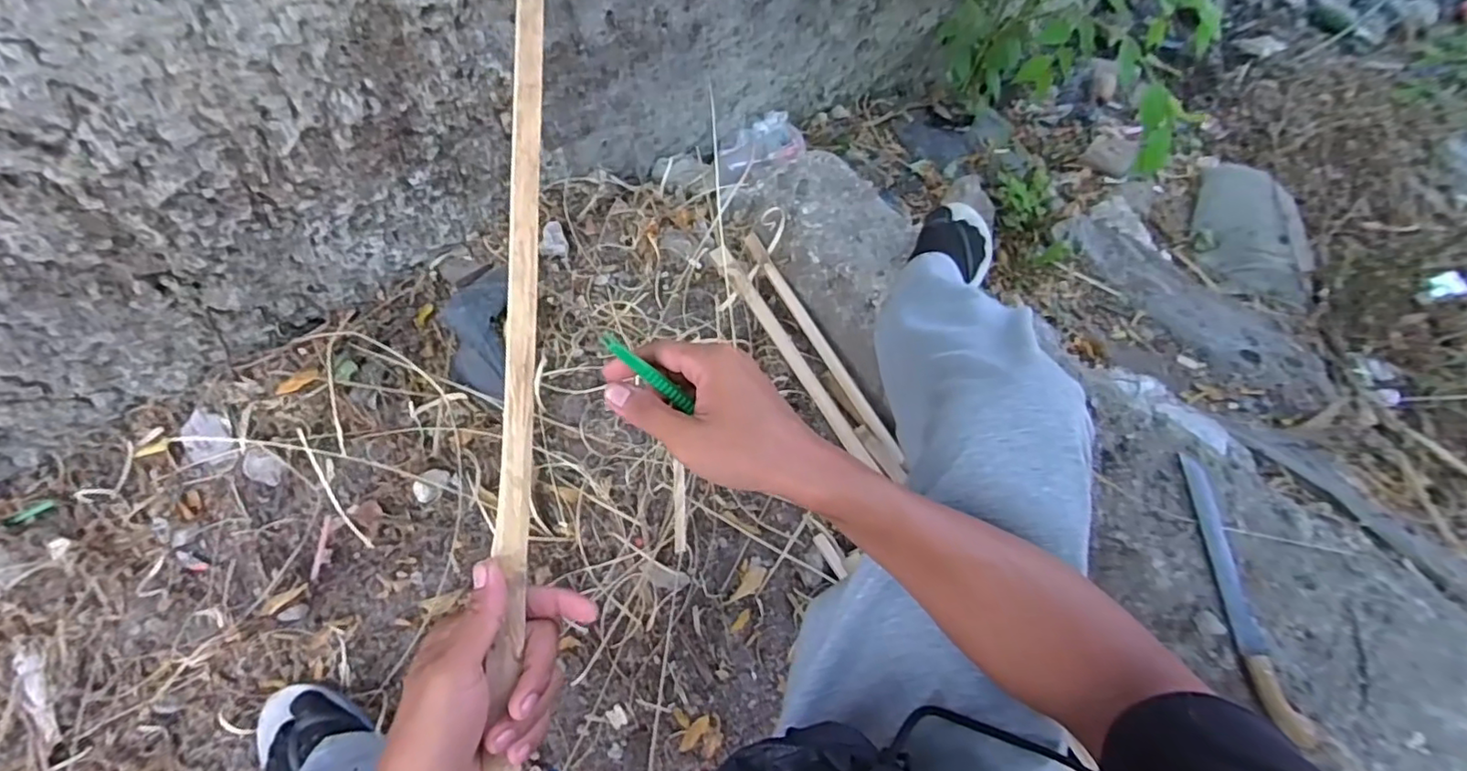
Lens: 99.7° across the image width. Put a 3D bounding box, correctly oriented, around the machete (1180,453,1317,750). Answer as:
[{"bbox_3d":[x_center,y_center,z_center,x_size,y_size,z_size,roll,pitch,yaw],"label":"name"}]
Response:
[{"bbox_3d":[0.596,0.239,0.733,0.047,0.021,0.317,-4,67,-4],"label":"machete"}]

